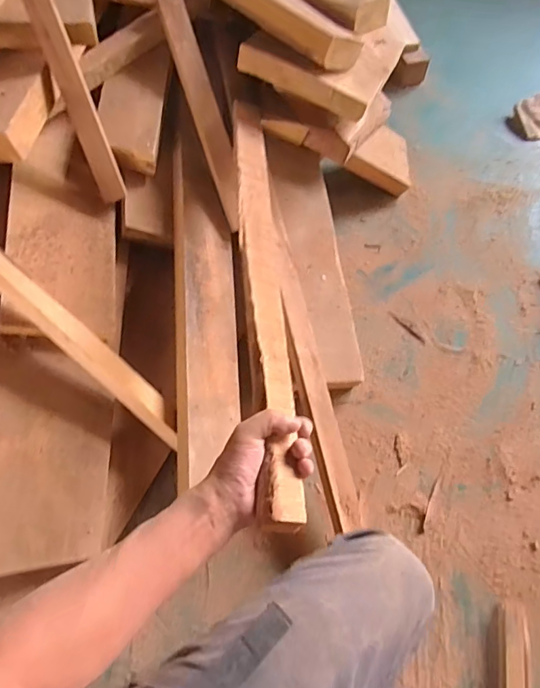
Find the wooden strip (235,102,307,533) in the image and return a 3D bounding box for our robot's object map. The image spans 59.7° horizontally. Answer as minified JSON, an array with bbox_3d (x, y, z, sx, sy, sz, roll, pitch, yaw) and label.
[{"bbox_3d":[-0.015,-0.138,0.662,0.049,0.027,0.766,-3,52,-3],"label":"wooden strip"}]

